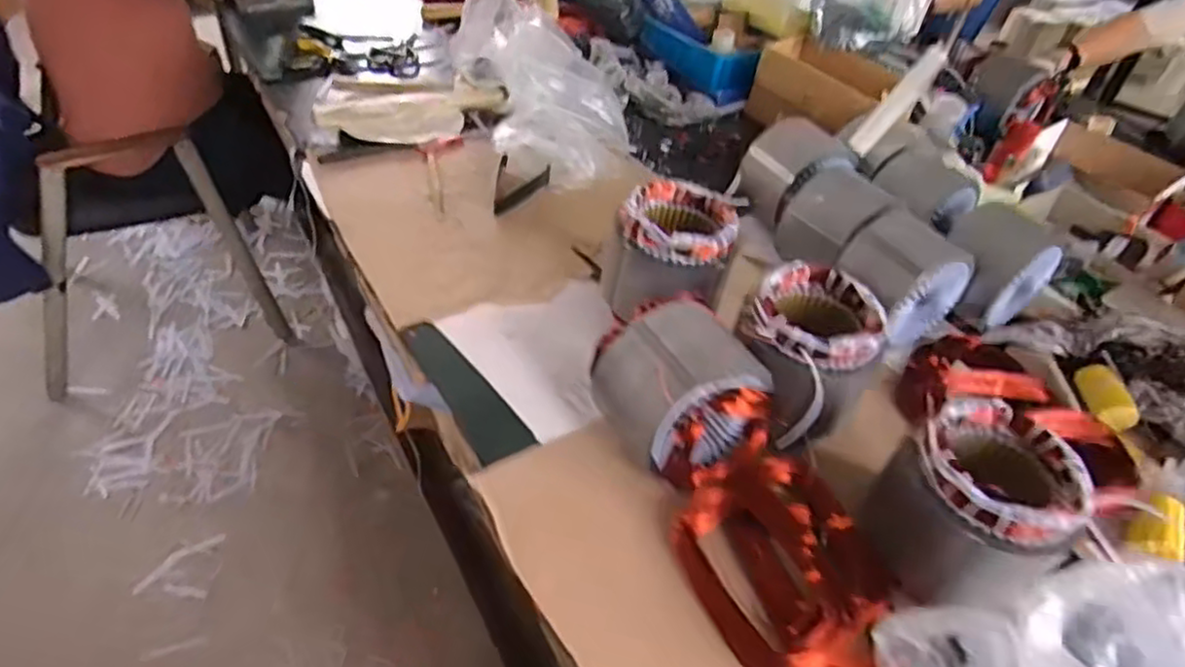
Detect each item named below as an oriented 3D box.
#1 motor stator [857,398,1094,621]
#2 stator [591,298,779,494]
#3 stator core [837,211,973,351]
[{"bbox_3d":[0.351,0.162,0.656,0.157,0.149,0.137,32,48,22],"label":"motor stator"},{"bbox_3d":[0.093,0.066,0.718,0.150,0.155,0.147,-19,50,-26],"label":"stator"},{"bbox_3d":[0.413,-0.075,0.932,0.157,0.134,0.115,-19,50,-27],"label":"stator core"}]

